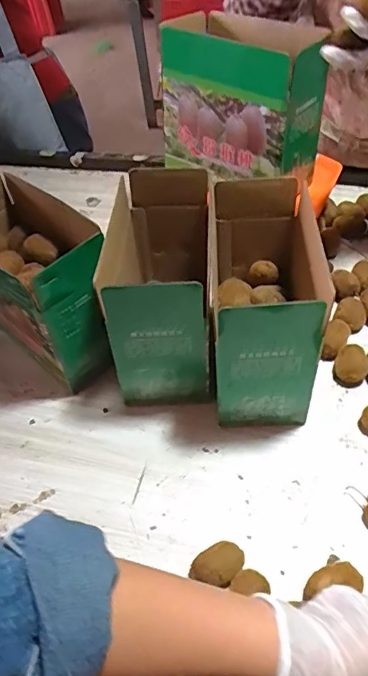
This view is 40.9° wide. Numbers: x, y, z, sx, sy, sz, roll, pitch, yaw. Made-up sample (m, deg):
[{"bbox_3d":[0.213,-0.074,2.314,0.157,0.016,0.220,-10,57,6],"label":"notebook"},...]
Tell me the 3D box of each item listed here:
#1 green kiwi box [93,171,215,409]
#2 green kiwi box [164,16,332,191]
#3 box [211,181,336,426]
[{"bbox_3d":[-0.018,-0.074,0.685,0.127,0.210,0.244,1,50,5],"label":"green kiwi box"},{"bbox_3d":[0.091,-0.344,0.740,0.145,0.191,0.224,-39,56,-24],"label":"green kiwi box"},{"bbox_3d":[0.103,-0.044,0.664,0.117,0.231,0.237,0,50,4],"label":"box"}]

